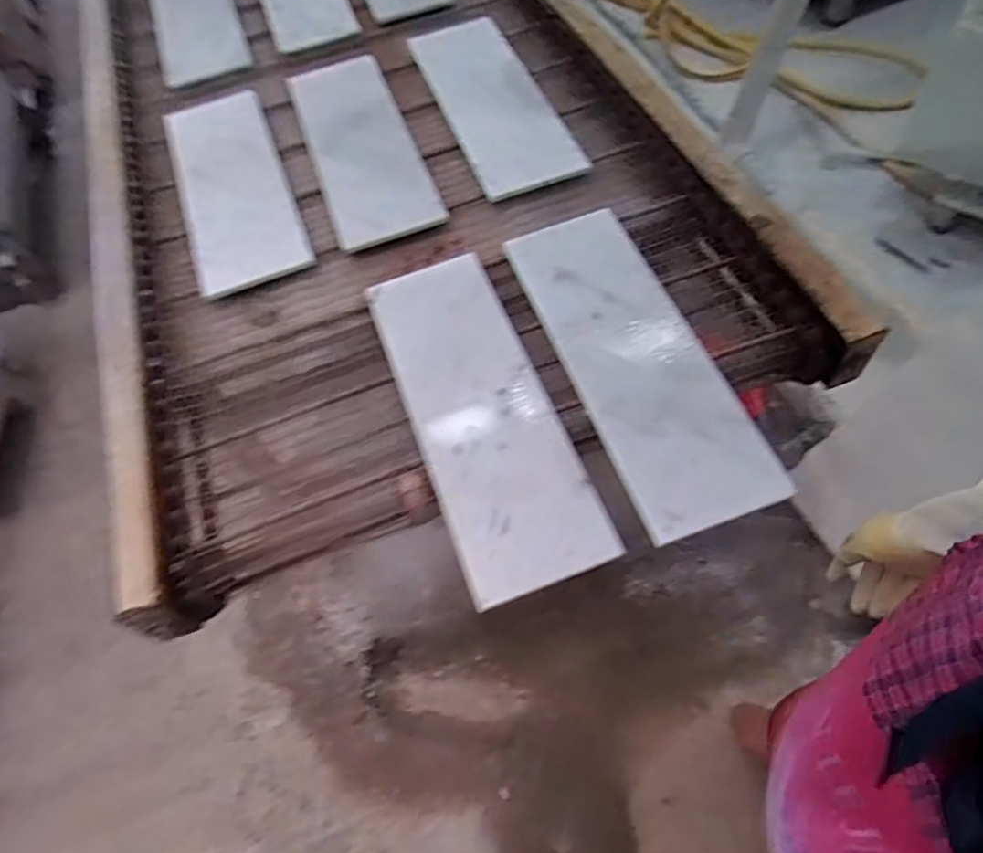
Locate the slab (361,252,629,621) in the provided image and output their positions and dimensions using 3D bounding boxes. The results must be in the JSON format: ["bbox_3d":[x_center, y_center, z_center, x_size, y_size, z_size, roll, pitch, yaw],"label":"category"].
[{"bbox_3d":[-0.016,-0.037,0.772,0.168,0.024,0.474,-19,55,-4],"label":"slab"}]

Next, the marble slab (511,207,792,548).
[{"bbox_3d":[0.183,-0.104,0.797,0.184,0.024,0.479,-18,55,-3],"label":"marble slab"}]

